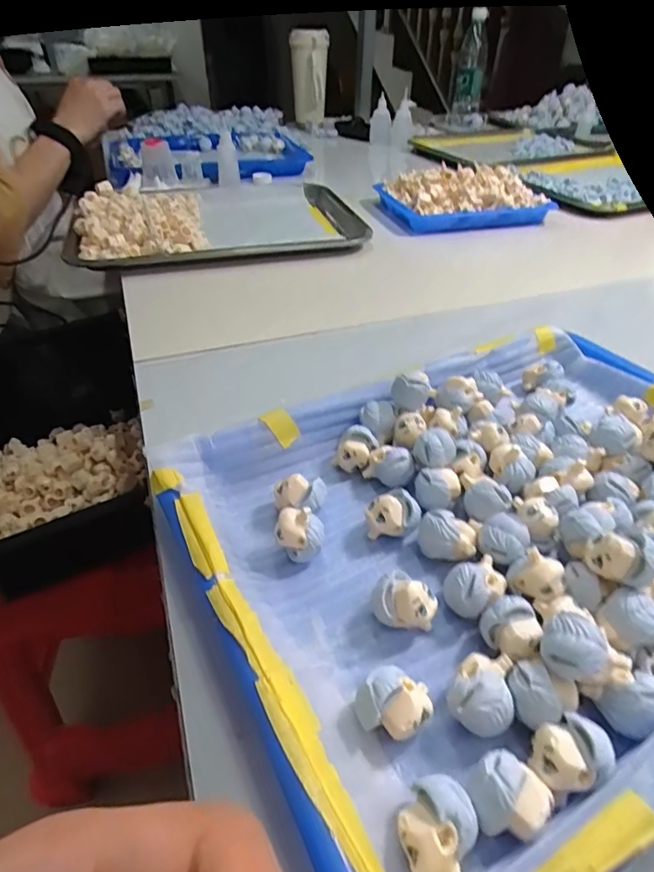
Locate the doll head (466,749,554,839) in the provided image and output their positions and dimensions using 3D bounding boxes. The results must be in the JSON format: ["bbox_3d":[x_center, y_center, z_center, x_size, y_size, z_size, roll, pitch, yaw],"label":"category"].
[{"bbox_3d":[0.059,0.123,0.170,0.023,0.024,0.024,0,39,0],"label":"doll head"}]

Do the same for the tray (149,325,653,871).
[{"bbox_3d":[0.101,0.036,0.267,0.330,0.031,0.248,-20,43,-23],"label":"tray"}]

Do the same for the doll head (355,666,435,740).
[{"bbox_3d":[0.025,0.104,0.193,0.023,0.022,0.024,0,39,0],"label":"doll head"}]

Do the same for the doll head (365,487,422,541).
[{"bbox_3d":[0.035,0.043,0.267,0.027,0.024,0.018,2,39,2],"label":"doll head"}]

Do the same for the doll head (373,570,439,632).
[{"bbox_3d":[0.035,0.075,0.227,0.027,0.023,0.019,18,43,21],"label":"doll head"}]

